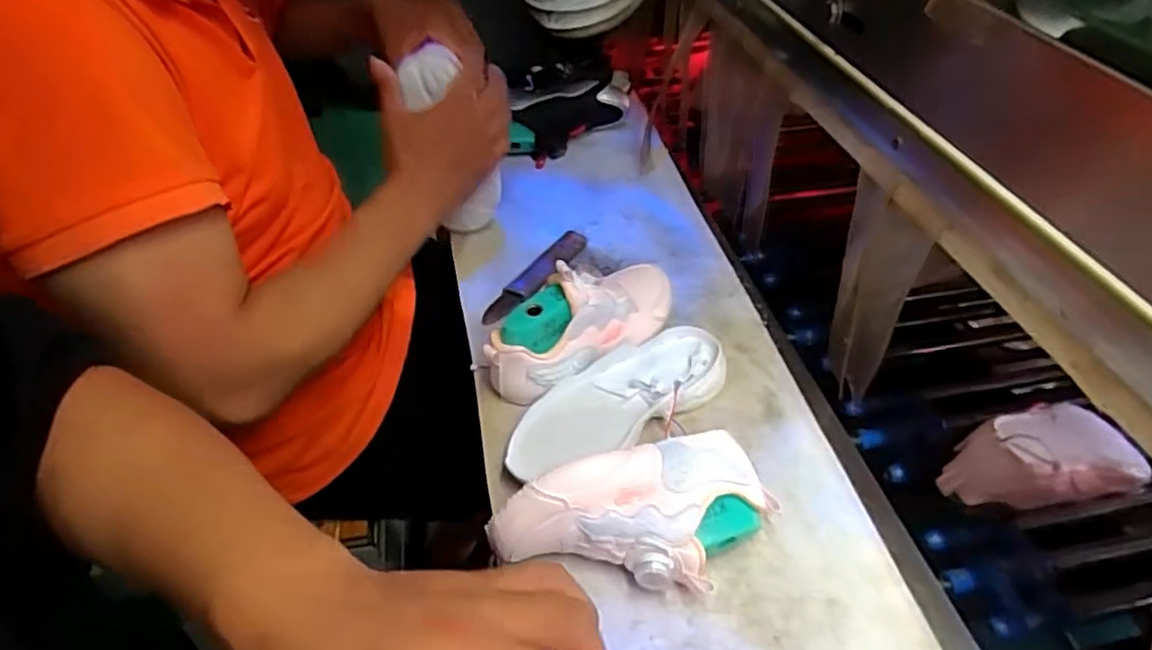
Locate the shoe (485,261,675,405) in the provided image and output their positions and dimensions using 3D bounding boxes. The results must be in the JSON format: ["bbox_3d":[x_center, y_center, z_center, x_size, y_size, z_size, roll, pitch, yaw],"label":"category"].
[{"bbox_3d":[0.014,-0.004,0.624,0.199,0.094,0.071,-34,50,-31],"label":"shoe"}]

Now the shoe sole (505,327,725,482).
[{"bbox_3d":[0.032,0.065,0.589,0.207,0.029,0.075,-26,47,-25],"label":"shoe sole"}]

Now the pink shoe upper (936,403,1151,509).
[{"bbox_3d":[0.379,0.106,0.578,0.175,0.085,0.067,-11,42,-11],"label":"pink shoe upper"}]

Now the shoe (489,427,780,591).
[{"bbox_3d":[0.043,0.136,0.476,0.188,0.076,0.083,-13,43,-13],"label":"shoe"}]

